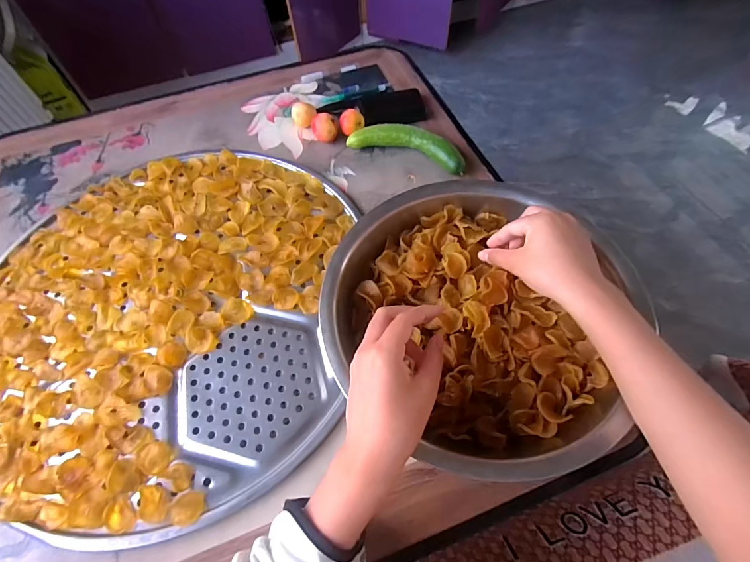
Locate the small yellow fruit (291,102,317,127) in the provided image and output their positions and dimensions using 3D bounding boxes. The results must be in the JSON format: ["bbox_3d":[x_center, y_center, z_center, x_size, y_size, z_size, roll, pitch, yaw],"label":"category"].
[{"bbox_3d":[-0.117,-0.272,0.635,0.039,0.041,0.035,-11,61,-5],"label":"small yellow fruit"}]

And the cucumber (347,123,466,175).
[{"bbox_3d":[0.050,-0.208,0.590,0.188,0.042,0.052,20,63,12],"label":"cucumber"}]

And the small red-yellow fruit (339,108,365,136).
[{"bbox_3d":[-0.037,-0.251,0.618,0.040,0.038,0.037,-7,61,-2],"label":"small red-yellow fruit"}]

